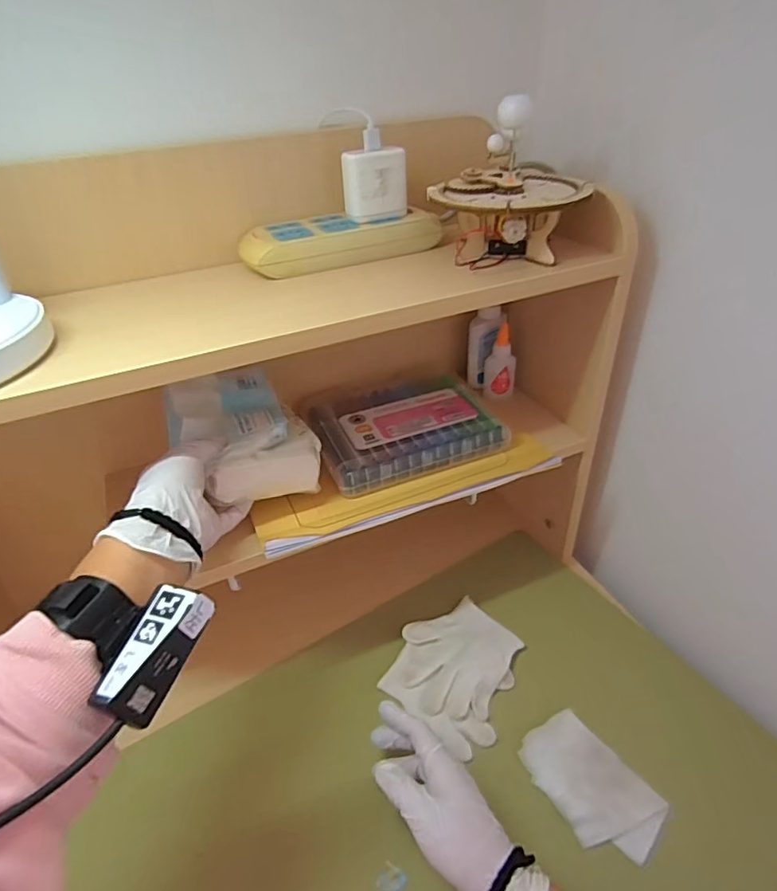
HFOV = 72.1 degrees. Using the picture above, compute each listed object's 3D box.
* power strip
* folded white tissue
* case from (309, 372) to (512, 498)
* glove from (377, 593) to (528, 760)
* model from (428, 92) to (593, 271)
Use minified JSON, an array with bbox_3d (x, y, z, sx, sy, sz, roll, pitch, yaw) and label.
[{"bbox_3d":[-0.040,-0.187,0.486,0.180,0.034,0.072,-15,32,-17],"label":"power strip"},{"bbox_3d":[0.176,0.294,0.465,0.070,0.009,0.114,-36,53,-20],"label":"folded white tissue"},{"bbox_3d":[0.025,-0.023,0.577,0.208,0.041,0.147,-15,32,-18],"label":"case"},{"bbox_3d":[0.067,0.231,0.560,0.116,0.025,0.150,11,34,25],"label":"glove"},{"bbox_3d":[0.101,-0.217,0.446,0.123,0.116,0.103,1,31,9],"label":"model"}]

